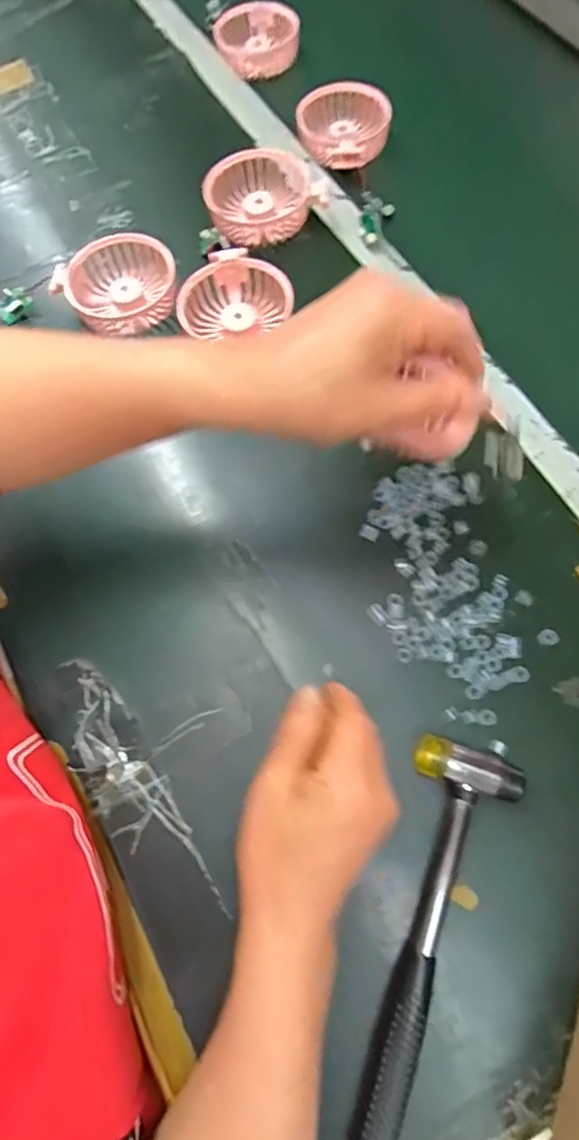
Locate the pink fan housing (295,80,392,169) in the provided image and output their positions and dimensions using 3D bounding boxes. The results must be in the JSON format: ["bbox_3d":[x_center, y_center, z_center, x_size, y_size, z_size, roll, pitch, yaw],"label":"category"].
[{"bbox_3d":[0.054,-0.447,0.591,0.090,0.032,0.087,0,68,2],"label":"pink fan housing"}]

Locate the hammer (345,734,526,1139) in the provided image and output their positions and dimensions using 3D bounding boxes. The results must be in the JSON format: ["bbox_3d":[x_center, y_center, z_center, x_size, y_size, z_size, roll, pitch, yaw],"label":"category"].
[{"bbox_3d":[0.065,0.211,0.319,0.058,0.024,0.232,21,71,10],"label":"hammer"}]

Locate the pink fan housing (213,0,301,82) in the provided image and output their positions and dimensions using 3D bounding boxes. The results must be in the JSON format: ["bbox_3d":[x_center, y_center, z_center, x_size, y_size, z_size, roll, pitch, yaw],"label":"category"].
[{"bbox_3d":[-0.038,-0.598,0.661,0.090,0.036,0.084,-19,69,-5],"label":"pink fan housing"}]

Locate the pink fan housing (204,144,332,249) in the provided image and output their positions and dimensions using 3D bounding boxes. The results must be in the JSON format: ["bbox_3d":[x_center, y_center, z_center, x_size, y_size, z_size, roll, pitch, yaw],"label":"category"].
[{"bbox_3d":[-0.022,-0.334,0.536,0.104,0.042,0.087,-19,69,-5],"label":"pink fan housing"}]

